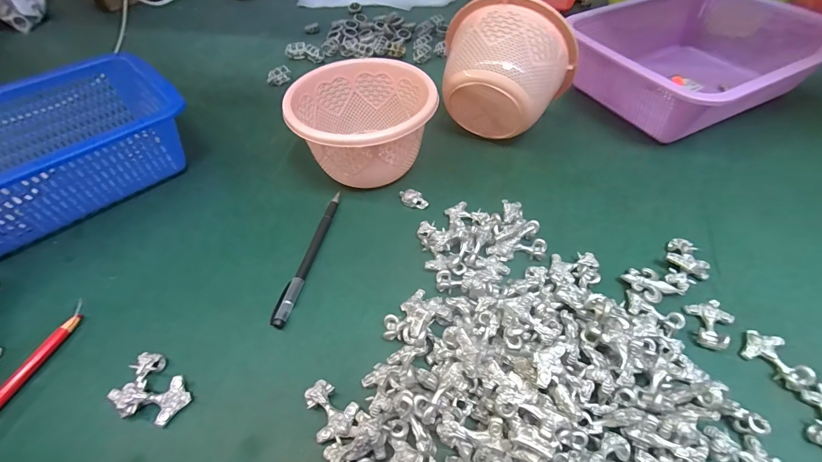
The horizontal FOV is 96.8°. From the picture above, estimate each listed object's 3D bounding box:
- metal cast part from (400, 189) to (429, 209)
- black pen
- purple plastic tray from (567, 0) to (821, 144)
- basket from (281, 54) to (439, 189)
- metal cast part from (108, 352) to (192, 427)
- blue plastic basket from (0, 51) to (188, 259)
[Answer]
[{"bbox_3d":[0.002,-0.033,0.377,0.031,0.011,0.016,19,55,17],"label":"metal cast part"},{"bbox_3d":[-0.092,0.020,0.338,0.012,0.009,0.149,9,53,10],"label":"black pen"},{"bbox_3d":[0.370,-0.226,0.475,0.288,0.080,0.219,-24,54,-14],"label":"purple plastic tray"},{"bbox_3d":[-0.049,-0.111,0.396,0.137,0.085,0.142,-2,52,2],"label":"basket"},{"bbox_3d":[-0.182,0.112,0.255,0.049,0.021,0.036,28,59,23],"label":"metal cast part"},{"bbox_3d":[-0.367,-0.078,0.379,0.183,0.101,0.257,34,61,26],"label":"blue plastic basket"}]

